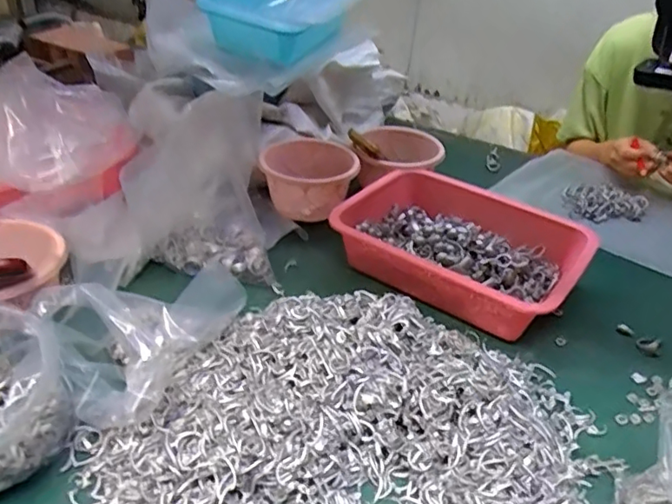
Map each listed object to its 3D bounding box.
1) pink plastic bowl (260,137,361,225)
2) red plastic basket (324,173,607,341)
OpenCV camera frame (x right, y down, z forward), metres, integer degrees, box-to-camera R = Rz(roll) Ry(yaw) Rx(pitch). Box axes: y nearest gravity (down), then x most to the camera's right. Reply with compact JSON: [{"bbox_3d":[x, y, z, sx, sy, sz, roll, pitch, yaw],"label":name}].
[{"bbox_3d":[-0.041,-0.109,0.866,0.138,0.080,0.166,1,35,-6],"label":"pink plastic bowl"},{"bbox_3d":[0.169,-0.011,0.766,0.300,0.069,0.208,22,39,23],"label":"red plastic basket"}]

